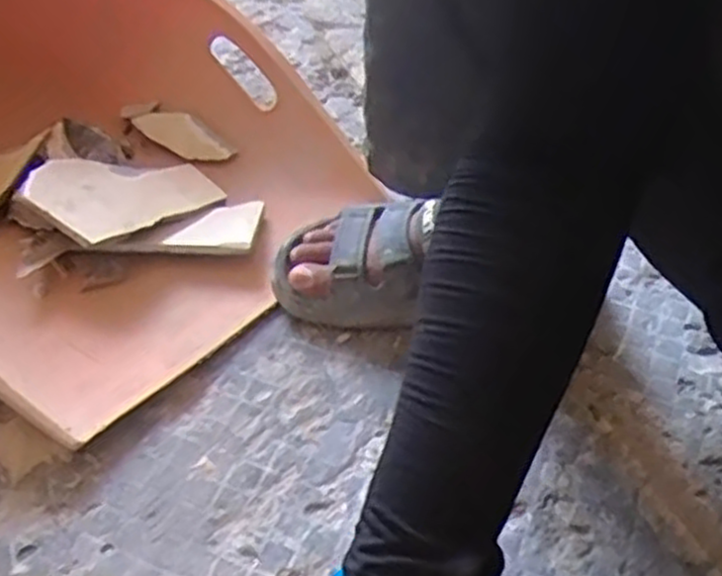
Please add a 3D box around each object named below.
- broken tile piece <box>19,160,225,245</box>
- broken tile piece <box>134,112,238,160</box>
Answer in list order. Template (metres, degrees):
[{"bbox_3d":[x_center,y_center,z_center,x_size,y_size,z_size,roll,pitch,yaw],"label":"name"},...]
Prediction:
[{"bbox_3d":[-0.213,-0.087,0.697,0.098,0.012,0.171,42,38,18],"label":"broken tile piece"},{"bbox_3d":[-0.177,-0.155,0.788,0.109,0.008,0.045,34,64,9],"label":"broken tile piece"}]

